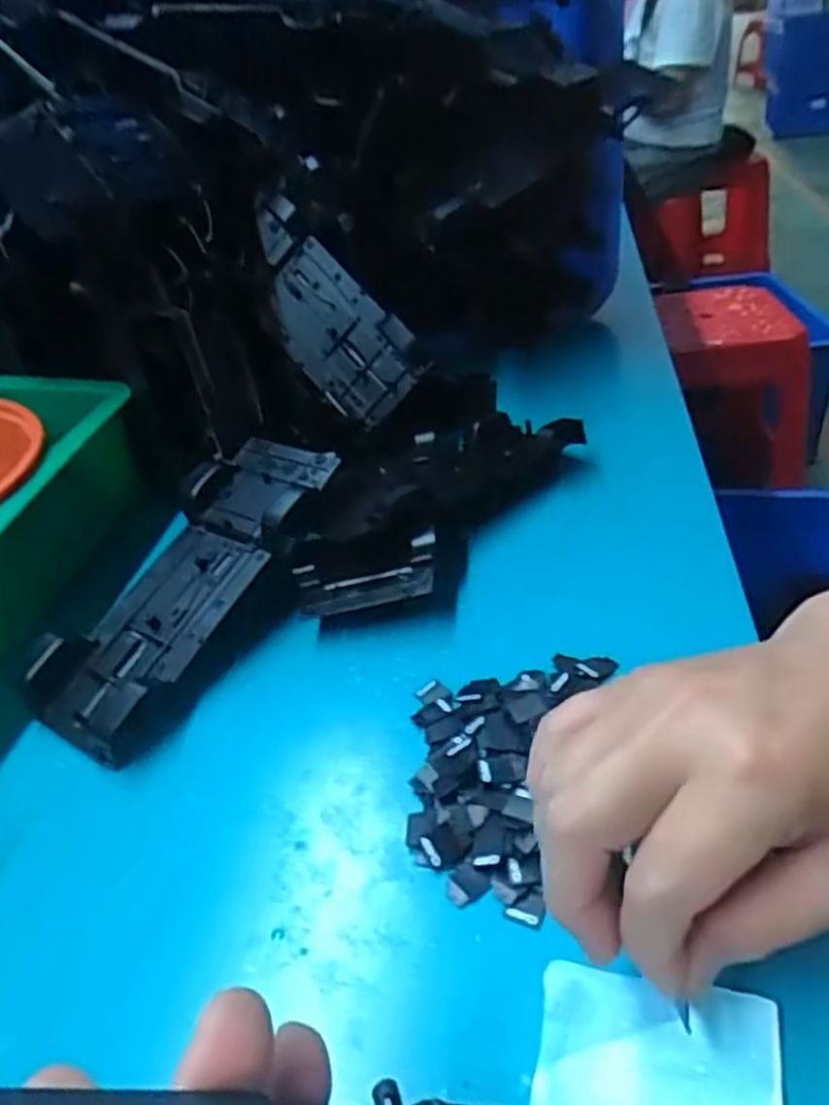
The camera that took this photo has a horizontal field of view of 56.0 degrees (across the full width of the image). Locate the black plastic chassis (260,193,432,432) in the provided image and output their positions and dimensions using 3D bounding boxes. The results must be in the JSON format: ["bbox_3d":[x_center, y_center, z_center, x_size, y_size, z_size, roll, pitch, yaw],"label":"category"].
[{"bbox_3d":[-0.062,-0.160,0.523,0.155,0.070,0.016,48,21,10],"label":"black plastic chassis"}]

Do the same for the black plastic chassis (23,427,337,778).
[{"bbox_3d":[-0.120,0.011,0.409,0.076,0.020,0.193,17,61,31],"label":"black plastic chassis"}]

